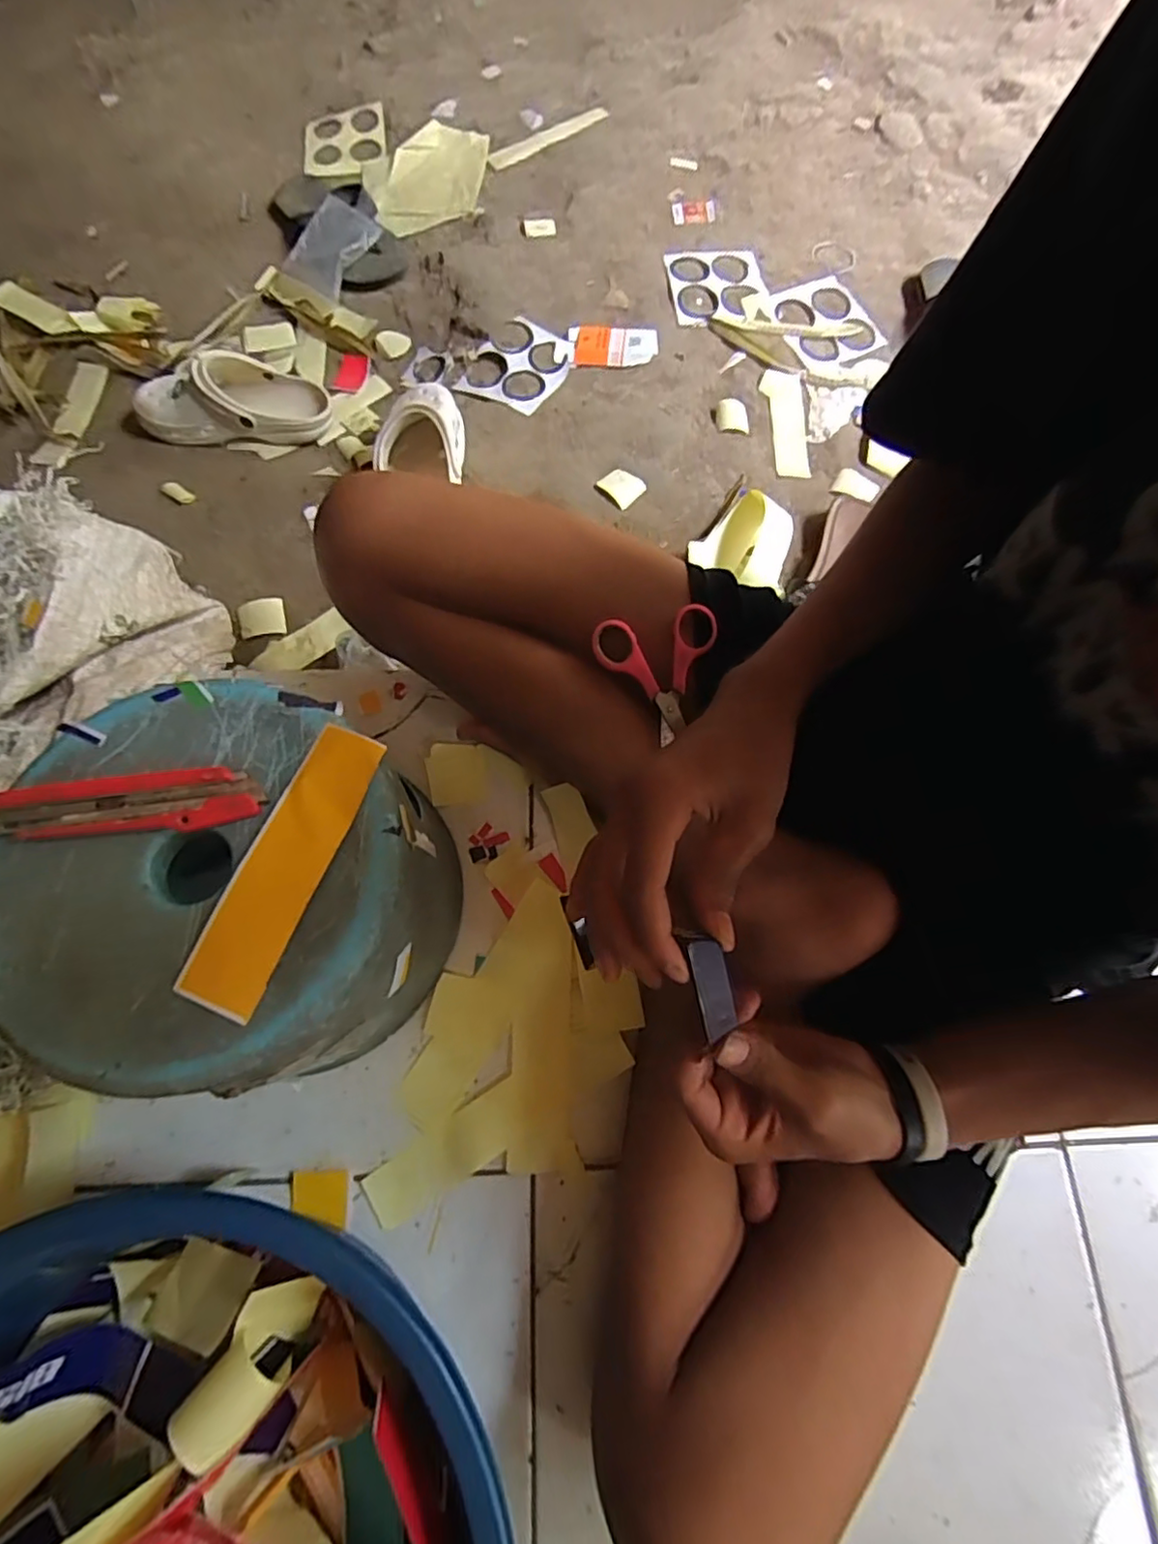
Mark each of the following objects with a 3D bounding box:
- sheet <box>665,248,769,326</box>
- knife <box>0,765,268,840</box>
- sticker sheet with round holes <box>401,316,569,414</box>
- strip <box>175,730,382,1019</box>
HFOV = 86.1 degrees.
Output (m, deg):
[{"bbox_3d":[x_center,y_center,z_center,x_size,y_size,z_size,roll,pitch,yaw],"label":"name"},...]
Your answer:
[{"bbox_3d":[0.196,-0.680,0.866,0.138,0.005,0.137,-6,74,-5],"label":"sheet"},{"bbox_3d":[-0.265,0.019,0.340,0.168,0.016,0.032,-6,73,-5],"label":"knife"},{"bbox_3d":[-0.122,-0.564,0.846,0.230,0.018,0.142,28,79,20],"label":"sticker sheet with round holes"},{"bbox_3d":[-0.161,0.048,0.339,0.046,0.004,0.157,21,75,6],"label":"strip"}]

